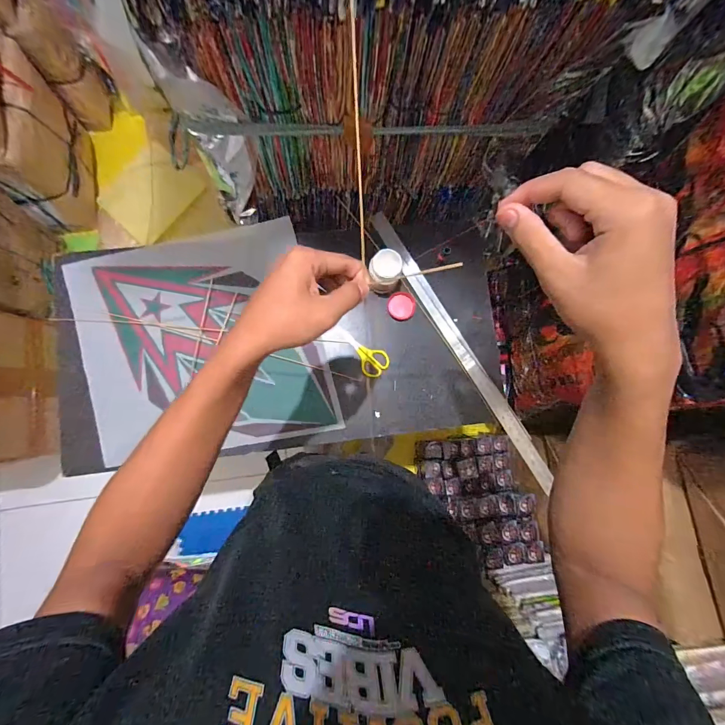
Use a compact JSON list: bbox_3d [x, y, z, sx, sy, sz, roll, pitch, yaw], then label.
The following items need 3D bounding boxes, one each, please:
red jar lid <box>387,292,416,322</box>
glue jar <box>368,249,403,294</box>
[{"bbox_3d":[0.074,-0.106,0.678,0.053,0.010,0.053,1,83,-5],"label":"red jar lid"},{"bbox_3d":[0.041,-0.157,0.641,0.061,0.082,0.055,25,82,-1],"label":"glue jar"}]

